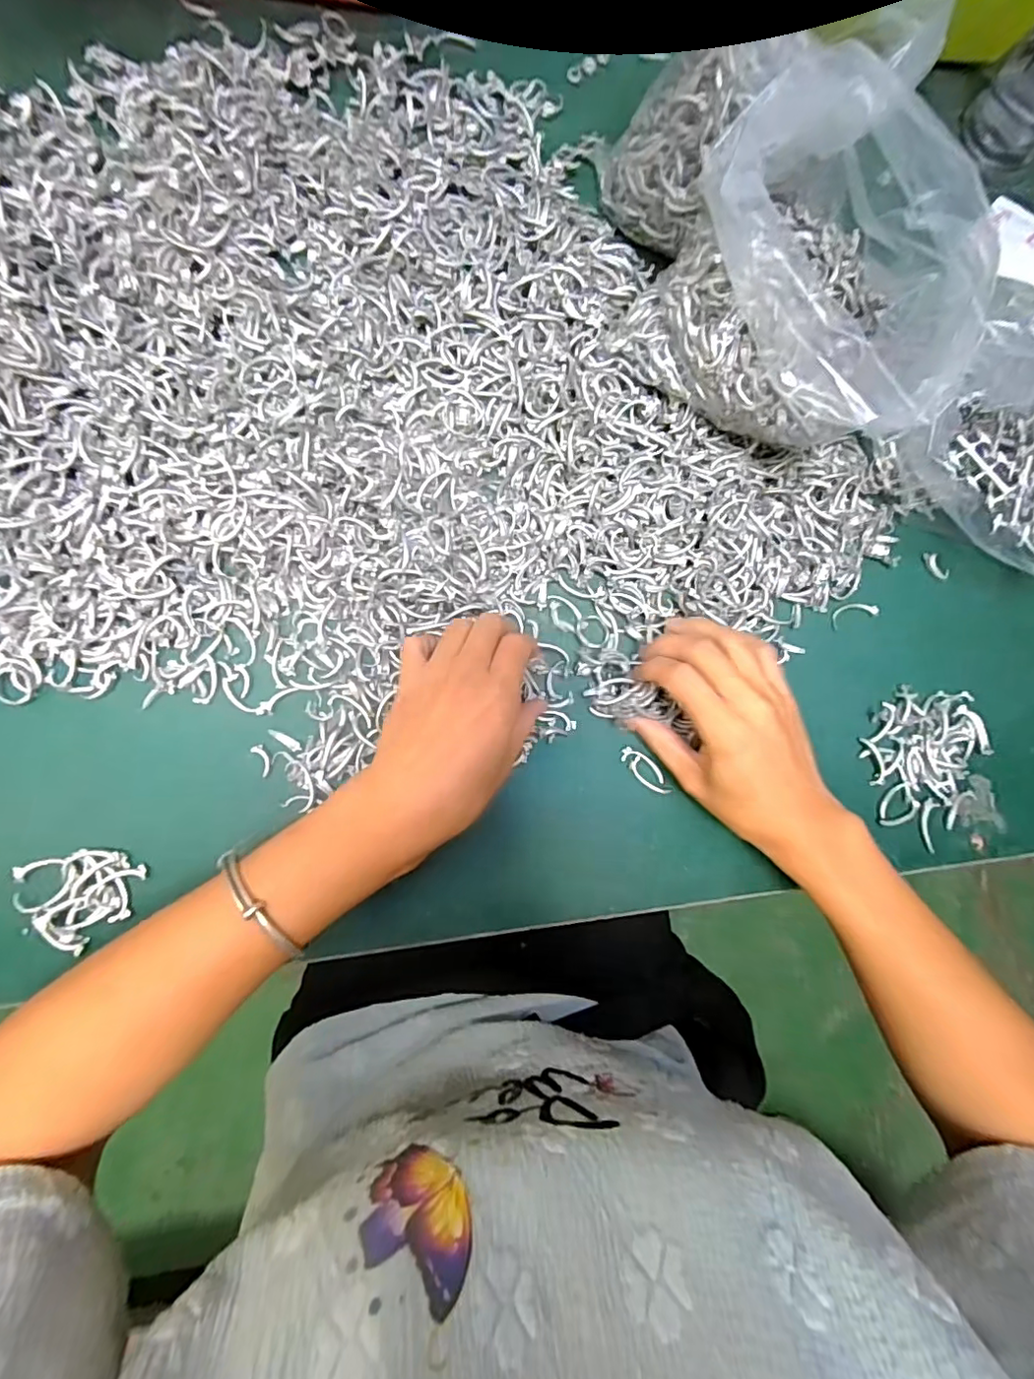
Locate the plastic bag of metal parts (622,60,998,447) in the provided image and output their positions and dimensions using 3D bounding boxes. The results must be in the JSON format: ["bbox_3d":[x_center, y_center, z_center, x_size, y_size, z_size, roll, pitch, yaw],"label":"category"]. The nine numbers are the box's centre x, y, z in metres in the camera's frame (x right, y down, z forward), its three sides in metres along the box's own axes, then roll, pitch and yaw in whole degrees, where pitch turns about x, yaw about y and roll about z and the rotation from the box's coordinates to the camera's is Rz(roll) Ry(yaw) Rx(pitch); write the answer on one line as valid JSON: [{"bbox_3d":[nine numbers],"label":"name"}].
[{"bbox_3d":[0.166,-0.228,0.326,0.171,0.110,0.146,42,80,0],"label":"plastic bag of metal parts"}]

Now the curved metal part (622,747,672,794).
[{"bbox_3d":[0.078,0.050,0.342,0.013,0.004,0.036,-38,88,-9],"label":"curved metal part"}]

